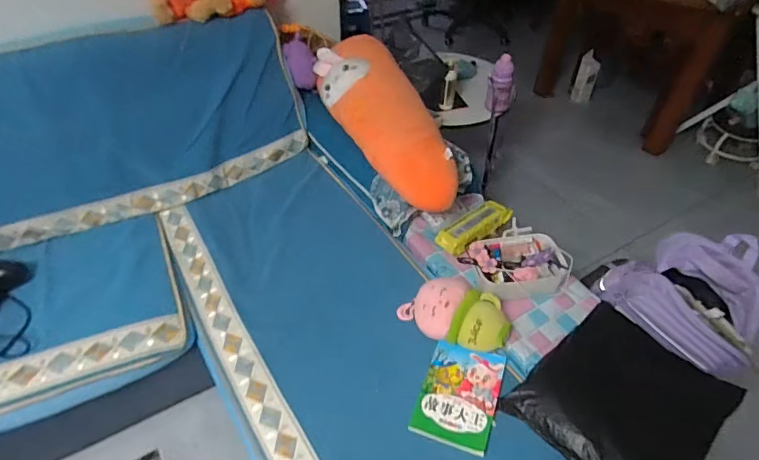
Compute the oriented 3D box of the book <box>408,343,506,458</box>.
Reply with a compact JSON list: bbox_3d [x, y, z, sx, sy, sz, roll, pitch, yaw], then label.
[{"bbox_3d":[0.192,0.388,1.143,0.177,0.013,0.246,13,51,19],"label":"book"}]

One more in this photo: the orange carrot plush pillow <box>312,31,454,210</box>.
[{"bbox_3d":[0.011,-0.377,1.513,0.243,0.182,0.757,-17,48,-17],"label":"orange carrot plush pillow"}]

